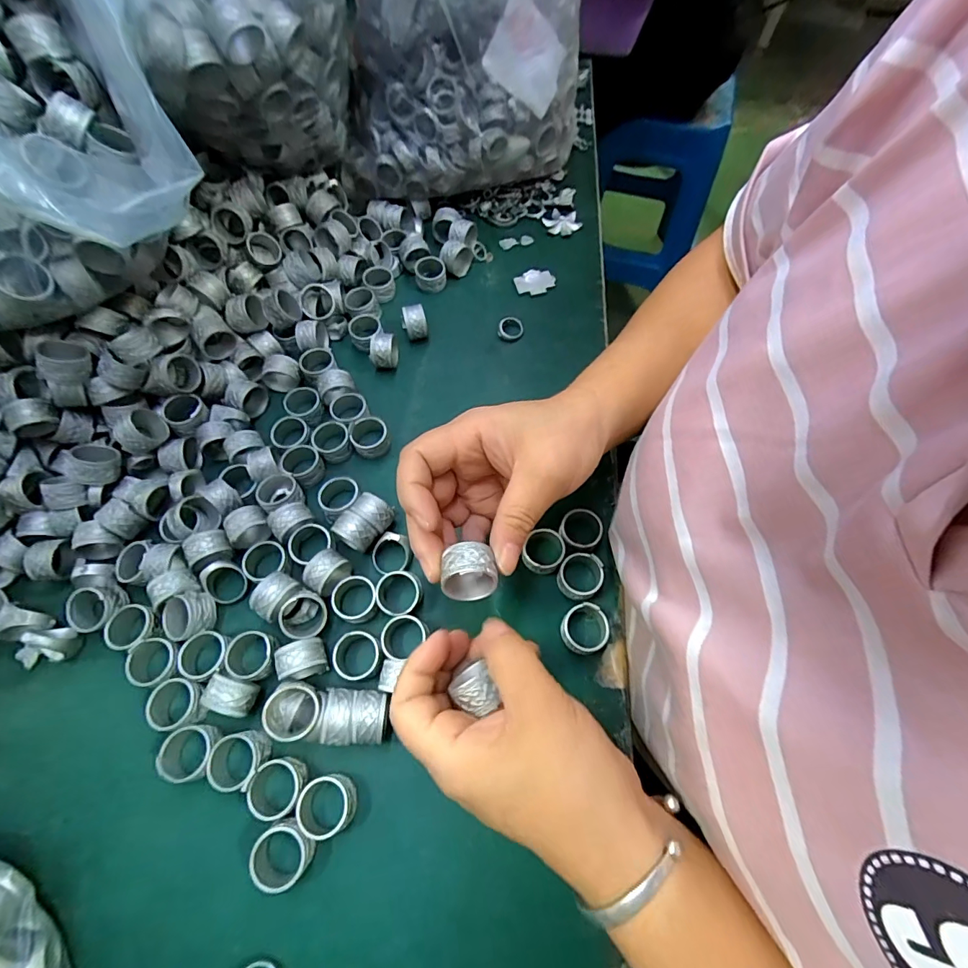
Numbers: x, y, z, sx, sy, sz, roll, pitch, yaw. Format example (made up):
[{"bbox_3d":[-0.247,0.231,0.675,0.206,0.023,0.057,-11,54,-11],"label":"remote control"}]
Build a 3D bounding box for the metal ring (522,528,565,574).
[{"bbox_3d":[0.039,0.045,0.300,0.027,0.019,0.027,0,64,1],"label":"metal ring"}]

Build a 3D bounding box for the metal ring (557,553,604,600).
[{"bbox_3d":[0.062,0.060,0.294,0.028,0.018,0.027,0,64,1],"label":"metal ring"}]

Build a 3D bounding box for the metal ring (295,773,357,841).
[{"bbox_3d":[-0.084,0.172,0.243,0.028,0.018,0.026,0,64,1],"label":"metal ring"}]

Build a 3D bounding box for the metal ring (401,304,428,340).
[{"bbox_3d":[-0.059,-0.138,0.383,0.017,0.029,0.029,-19,66,-8],"label":"metal ring"}]

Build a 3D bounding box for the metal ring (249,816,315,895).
[{"bbox_3d":[-0.103,0.190,0.234,0.027,0.017,0.028,0,64,1],"label":"metal ring"}]

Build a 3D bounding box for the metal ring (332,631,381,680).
[{"bbox_3d":[-0.076,0.104,0.276,0.027,0.014,0.027,0,64,1],"label":"metal ring"}]

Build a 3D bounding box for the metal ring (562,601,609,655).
[{"bbox_3d":[0.061,0.090,0.280,0.029,0.018,0.029,0,64,1],"label":"metal ring"}]

